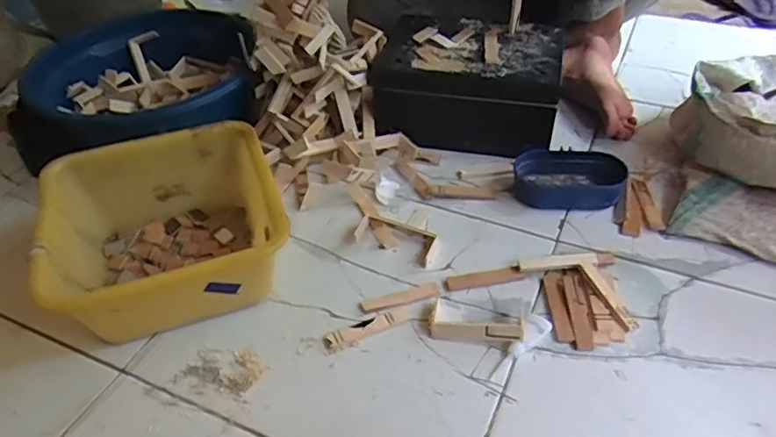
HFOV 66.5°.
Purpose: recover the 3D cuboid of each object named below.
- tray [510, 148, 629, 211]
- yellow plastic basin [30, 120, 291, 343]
[{"bbox_3d":[0.261,-0.054,0.852,0.153,0.051,0.078,5,42,6],"label":"tray"},{"bbox_3d":[-0.270,0.019,0.735,0.261,0.127,0.251,-15,44,-16],"label":"yellow plastic basin"}]

